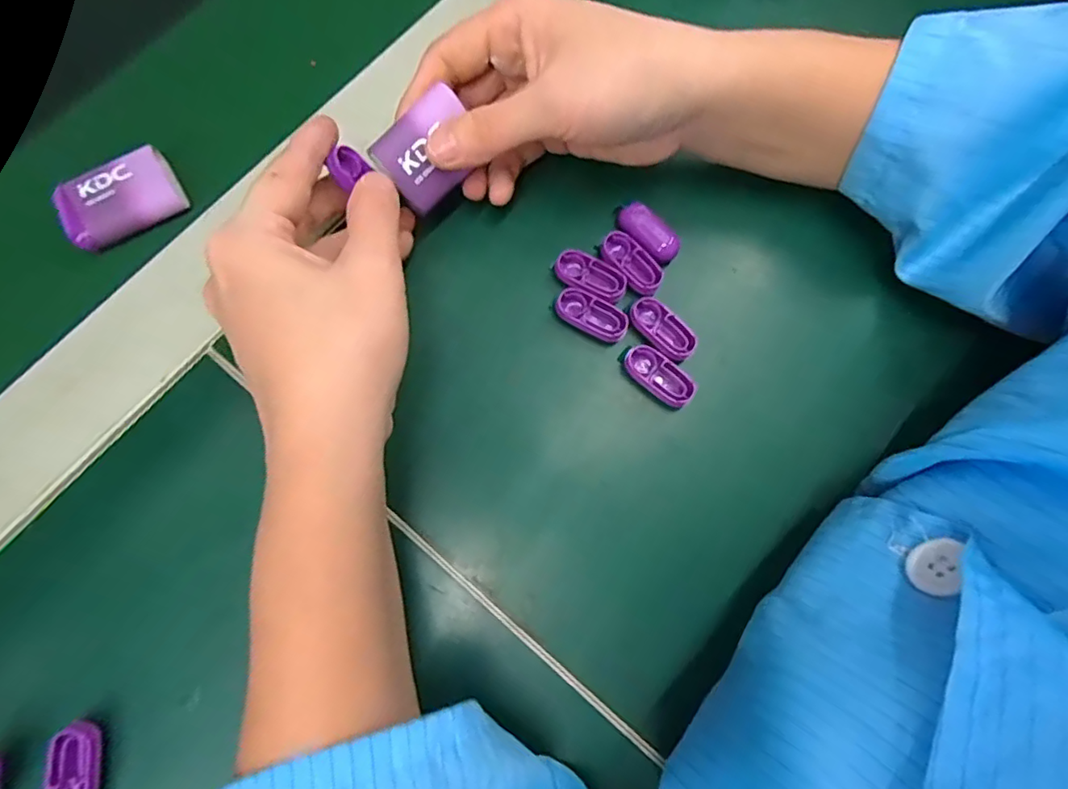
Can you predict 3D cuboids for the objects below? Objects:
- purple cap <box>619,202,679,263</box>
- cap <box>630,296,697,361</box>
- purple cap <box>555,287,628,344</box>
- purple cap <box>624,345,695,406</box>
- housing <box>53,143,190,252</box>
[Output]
[{"bbox_3d":[0.054,-0.076,0.259,0.016,0.004,0.032,-44,82,-9],"label":"purple cap"},{"bbox_3d":[0.059,-0.030,0.251,0.034,0.006,0.015,44,81,8],"label":"cap"},{"bbox_3d":[0.026,-0.036,0.250,0.033,0.004,0.017,31,79,5],"label":"purple cap"},{"bbox_3d":[0.056,-0.009,0.246,0.033,0.004,0.016,41,80,7],"label":"purple cap"},{"bbox_3d":[-0.191,-0.090,0.255,0.050,0.010,0.037,-29,80,-7],"label":"housing"}]

